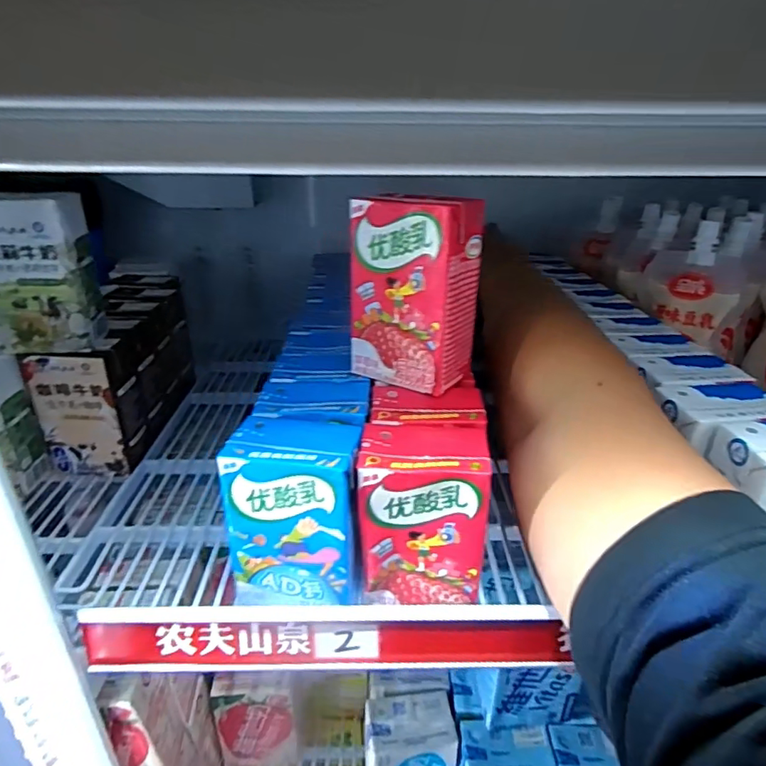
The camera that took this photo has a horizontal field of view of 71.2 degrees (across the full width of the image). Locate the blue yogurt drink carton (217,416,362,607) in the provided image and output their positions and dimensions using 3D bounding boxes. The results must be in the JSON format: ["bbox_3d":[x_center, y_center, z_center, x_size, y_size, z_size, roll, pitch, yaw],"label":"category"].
[{"bbox_3d":[-0.046,0.066,0.292,0.068,0.090,0.052,4,27,6],"label":"blue yogurt drink carton"}]

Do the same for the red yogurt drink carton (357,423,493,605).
[{"bbox_3d":[0.023,0.068,0.292,0.065,0.085,0.051,3,27,4],"label":"red yogurt drink carton"}]

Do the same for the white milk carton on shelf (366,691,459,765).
[{"bbox_3d":[0.020,0.302,0.430,0.071,0.101,0.045,-1,27,-4],"label":"white milk carton on shelf"}]

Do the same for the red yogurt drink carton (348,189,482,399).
[{"bbox_3d":[0.019,-0.052,0.318,0.066,0.106,0.044,19,32,31],"label":"red yogurt drink carton"}]

